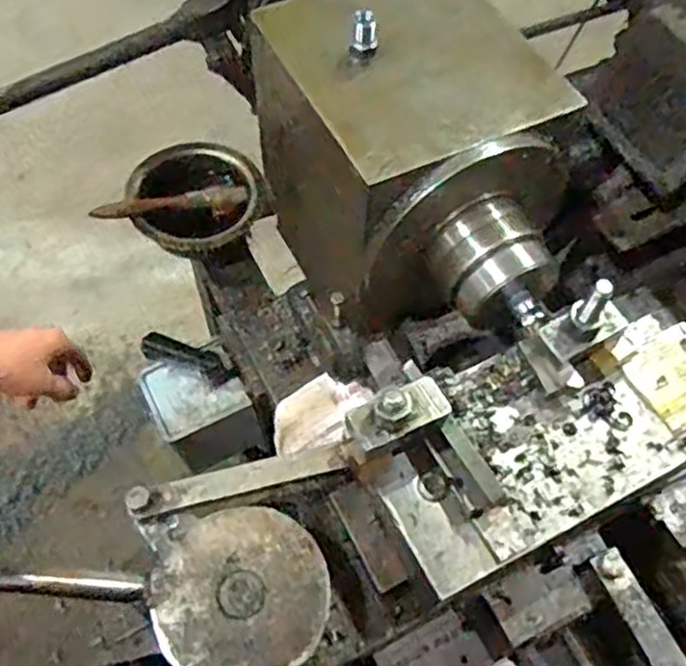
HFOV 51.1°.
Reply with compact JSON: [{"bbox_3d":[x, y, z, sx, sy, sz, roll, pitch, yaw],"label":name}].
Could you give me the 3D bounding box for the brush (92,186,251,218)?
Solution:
[{"bbox_3d":[-0.169,-0.127,0.714,0.148,0.031,0.023,-16,59,-12],"label":"brush"}]

